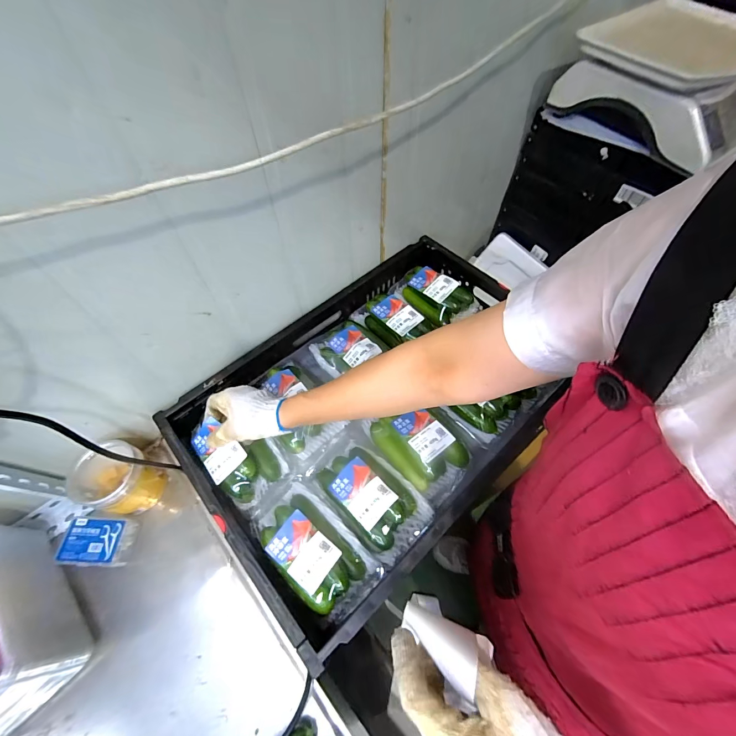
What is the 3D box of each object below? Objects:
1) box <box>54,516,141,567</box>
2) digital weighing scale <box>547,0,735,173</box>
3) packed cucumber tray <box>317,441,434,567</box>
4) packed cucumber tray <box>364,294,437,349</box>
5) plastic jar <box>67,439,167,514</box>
[{"bbox_3d":[-0.367,0.237,0.469,0.081,0.034,0.057,1,58,2],"label":"box"},{"bbox_3d":[0.527,-0.493,0.582,0.292,0.115,0.292,-36,63,-19],"label":"digital weighing scale"},{"bbox_3d":[0.000,0.167,0.475,0.101,0.042,0.163,-38,64,-20],"label":"packed cucumber tray"},{"bbox_3d":[0.051,-0.084,0.626,0.128,0.047,0.069,33,64,20],"label":"packed cucumber tray"},{"bbox_3d":[-0.352,0.157,0.484,0.101,0.083,0.091,11,59,8],"label":"plastic jar"}]

